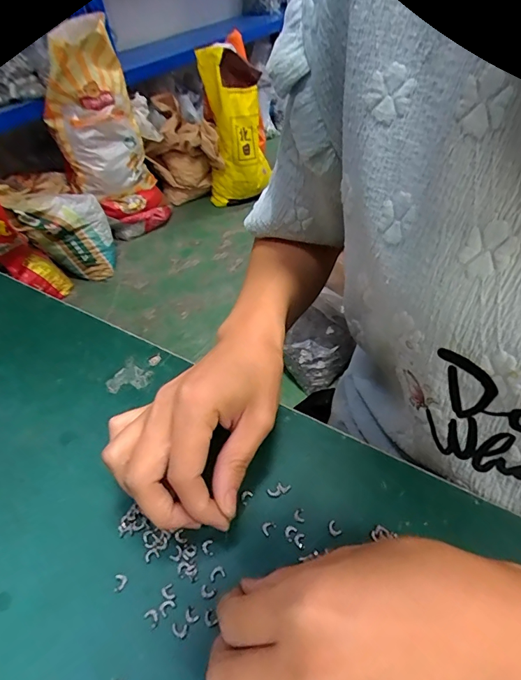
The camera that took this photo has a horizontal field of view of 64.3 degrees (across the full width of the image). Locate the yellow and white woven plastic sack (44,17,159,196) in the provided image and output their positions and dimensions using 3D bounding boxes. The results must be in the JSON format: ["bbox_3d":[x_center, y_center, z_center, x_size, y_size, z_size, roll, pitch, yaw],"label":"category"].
[{"bbox_3d":[-0.626,-0.822,1.609,0.327,0.657,0.178,-26,64,-18],"label":"yellow and white woven plastic sack"}]

